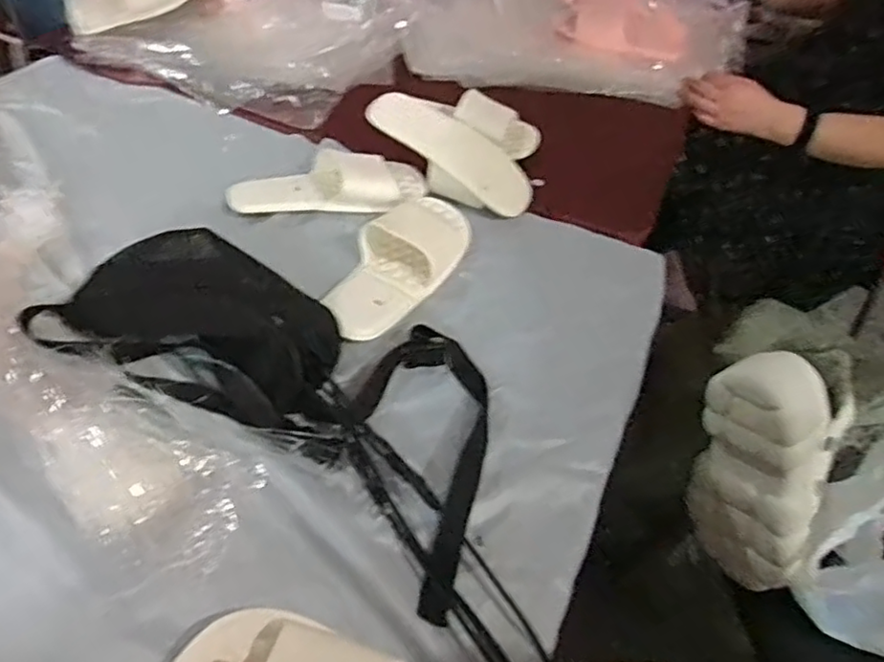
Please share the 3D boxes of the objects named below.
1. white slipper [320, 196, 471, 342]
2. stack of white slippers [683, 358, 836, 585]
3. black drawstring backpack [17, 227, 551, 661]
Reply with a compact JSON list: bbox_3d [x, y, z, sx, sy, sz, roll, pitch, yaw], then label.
[{"bbox_3d":[-0.047,-0.085,0.724,0.107,0.040,0.237,30,54,18],"label":"white slipper"},{"bbox_3d":[0.345,0.145,0.694,0.107,0.273,0.121,-12,26,-16],"label":"stack of white slippers"},{"bbox_3d":[-0.115,0.032,0.592,0.536,0.077,0.232,29,53,17],"label":"black drawstring backpack"}]

